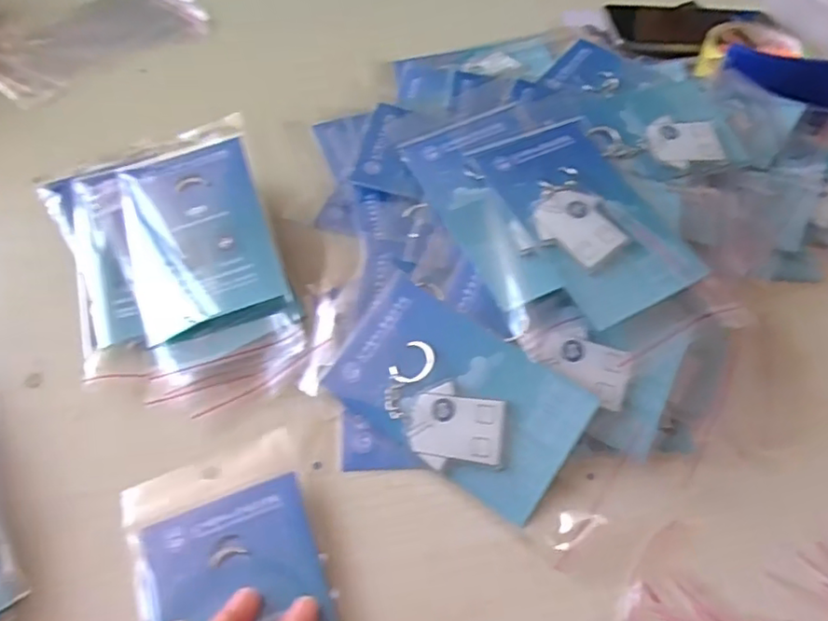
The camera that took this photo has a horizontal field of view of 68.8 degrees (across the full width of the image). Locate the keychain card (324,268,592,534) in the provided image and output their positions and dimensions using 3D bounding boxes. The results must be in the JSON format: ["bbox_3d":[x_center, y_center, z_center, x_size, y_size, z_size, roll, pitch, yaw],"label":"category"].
[{"bbox_3d":[0.023,0.045,0.339,0.136,0.005,0.081,34,77,17],"label":"keychain card"}]

